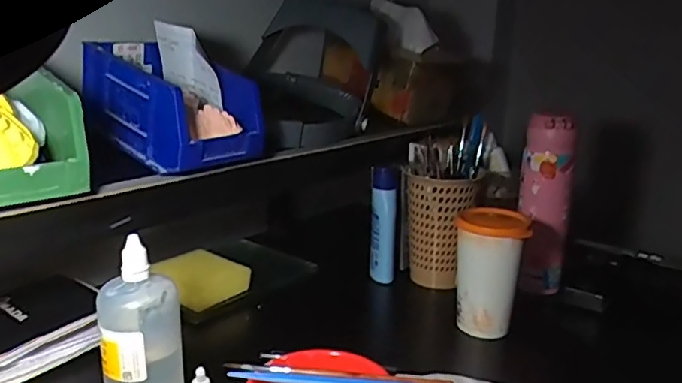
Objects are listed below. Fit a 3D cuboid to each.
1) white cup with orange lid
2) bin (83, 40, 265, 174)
[{"bbox_3d":[0.158,0.086,0.622,0.071,0.124,0.069,6,16,11],"label":"white cup with orange lid"},{"bbox_3d":[-0.166,-0.088,0.568,0.161,0.100,0.093,14,20,35],"label":"bin"}]

